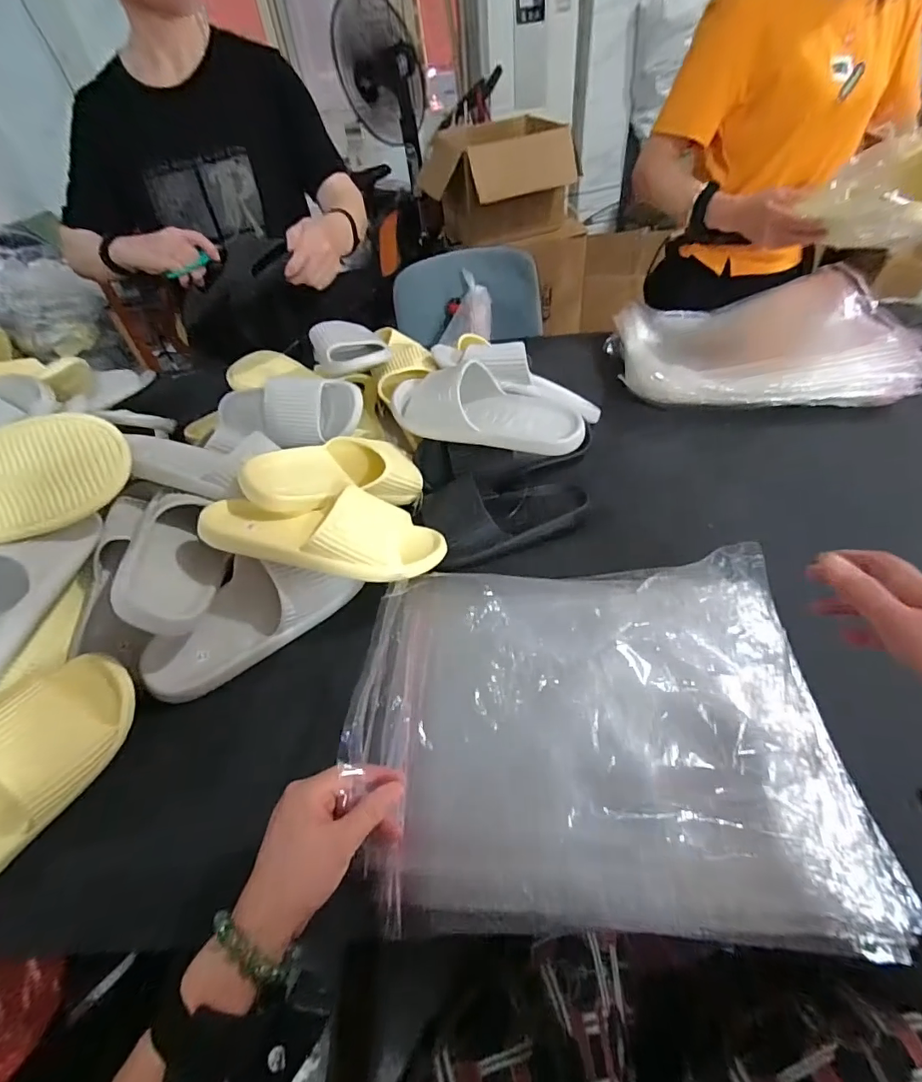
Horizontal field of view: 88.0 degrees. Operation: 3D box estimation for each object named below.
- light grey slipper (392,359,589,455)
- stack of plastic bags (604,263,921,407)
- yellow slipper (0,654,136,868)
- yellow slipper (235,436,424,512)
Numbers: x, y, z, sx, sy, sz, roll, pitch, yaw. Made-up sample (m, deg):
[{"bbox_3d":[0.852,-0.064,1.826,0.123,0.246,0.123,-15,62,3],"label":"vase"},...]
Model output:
[{"bbox_3d":[0.029,-0.183,0.639,0.270,0.070,0.093,10,49,16],"label":"light grey slipper"},{"bbox_3d":[0.510,-0.349,0.812,0.458,0.080,0.305,-1,47,6],"label":"stack of plastic bags"},{"bbox_3d":[-0.406,0.220,0.433,0.103,0.072,0.242,36,75,1],"label":"yellow slipper"},{"bbox_3d":[-0.157,-0.084,0.612,0.233,0.072,0.112,-13,43,-37],"label":"yellow slipper"}]

